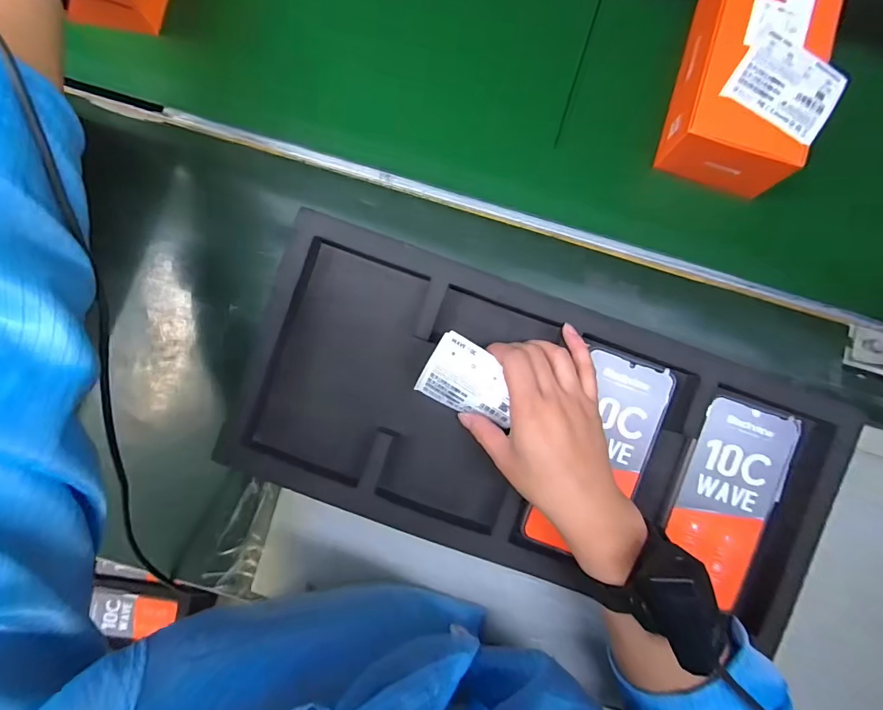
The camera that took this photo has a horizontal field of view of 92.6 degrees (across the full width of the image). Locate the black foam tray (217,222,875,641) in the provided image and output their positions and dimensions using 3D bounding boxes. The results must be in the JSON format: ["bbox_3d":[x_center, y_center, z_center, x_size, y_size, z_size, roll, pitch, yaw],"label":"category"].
[{"bbox_3d":[0.080,0.061,0.355,0.484,0.043,0.219,18,84,-1],"label":"black foam tray"}]

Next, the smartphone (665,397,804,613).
[{"bbox_3d":[0.241,0.119,0.350,0.082,0.012,0.156,19,90,1],"label":"smartphone"}]

